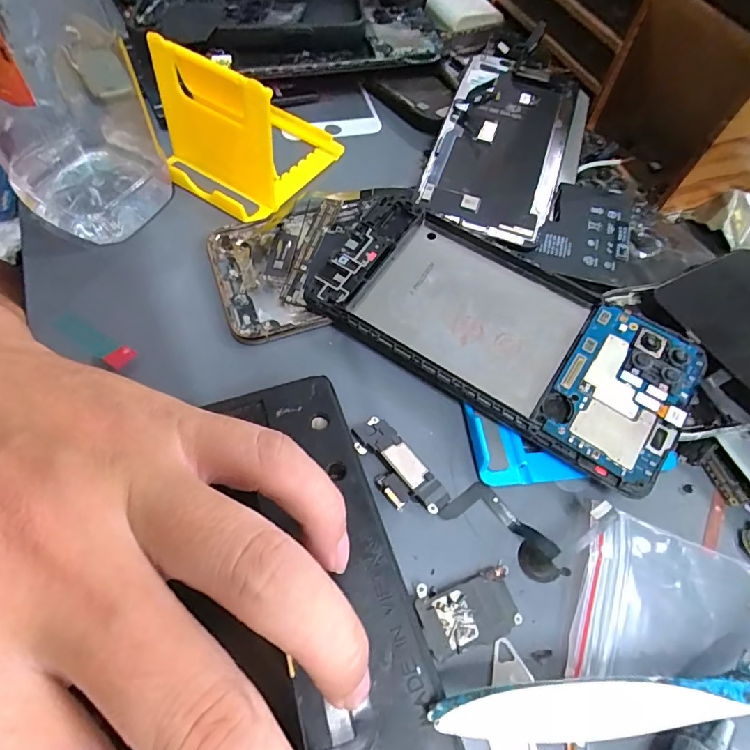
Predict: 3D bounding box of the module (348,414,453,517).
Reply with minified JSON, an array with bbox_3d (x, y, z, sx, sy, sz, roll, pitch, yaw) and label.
[{"bbox_3d":[0.008,0.036,0.176,0.020,0.009,0.043,-34,69,-22],"label":"module"}]

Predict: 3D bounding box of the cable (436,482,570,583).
[{"bbox_3d":[0.049,0.056,0.168,0.048,0.010,0.019,33,62,13],"label":"cable"}]

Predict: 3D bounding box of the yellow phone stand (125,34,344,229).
[{"bbox_3d":[-0.073,-0.135,0.234,0.079,0.057,0.071,31,62,12],"label":"yellow phone stand"}]

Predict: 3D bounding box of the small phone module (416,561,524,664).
[{"bbox_3d":[0.031,0.079,0.153,0.036,0.004,0.021,-5,65,-21],"label":"small phone module"}]

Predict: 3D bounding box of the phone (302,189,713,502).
[{"bbox_3d":[0.049,-0.022,0.196,0.162,0.008,0.073,34,72,16],"label":"phone"}]

